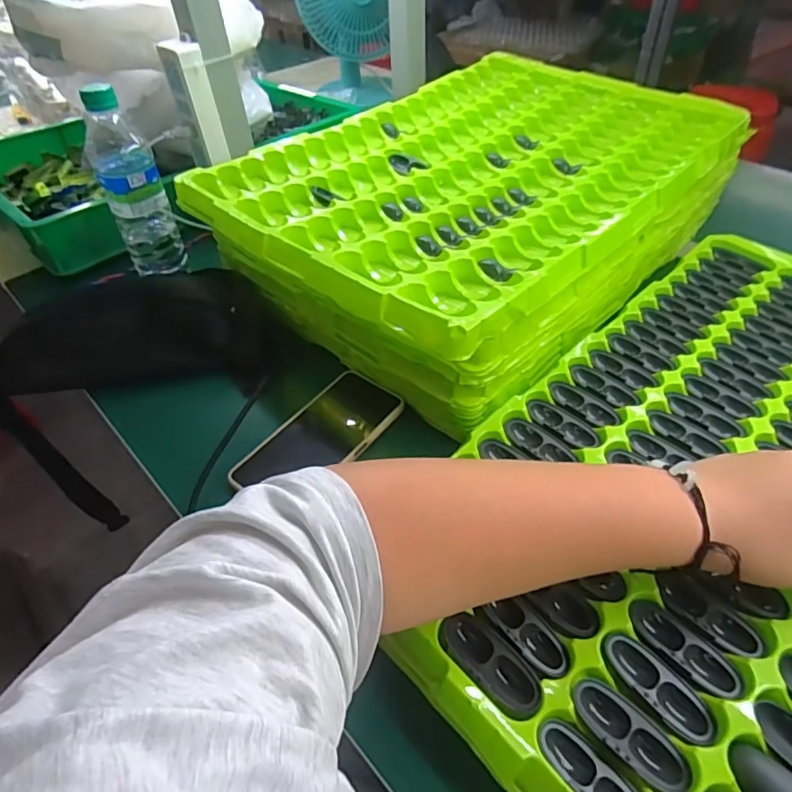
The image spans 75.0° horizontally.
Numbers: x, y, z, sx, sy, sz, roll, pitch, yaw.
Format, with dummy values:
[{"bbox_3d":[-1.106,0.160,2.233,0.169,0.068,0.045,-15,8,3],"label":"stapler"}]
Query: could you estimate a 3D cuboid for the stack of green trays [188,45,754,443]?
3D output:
[{"bbox_3d":[0.102,-0.240,0.619,0.390,0.132,0.561,35,58,28],"label":"stack of green trays"}]

